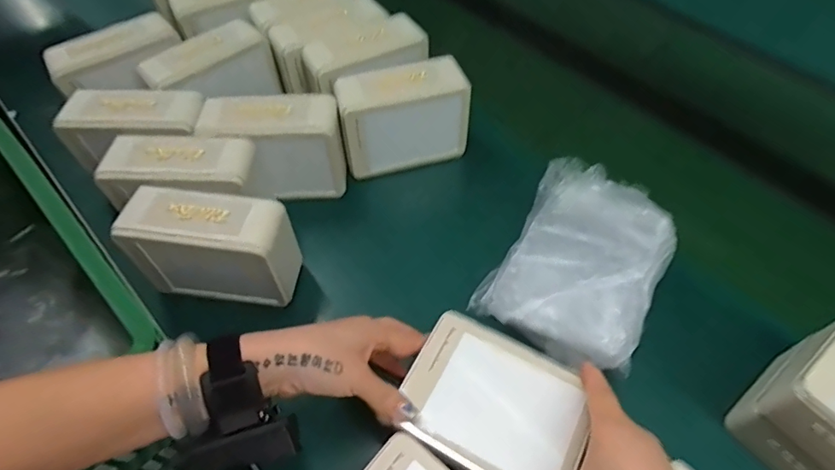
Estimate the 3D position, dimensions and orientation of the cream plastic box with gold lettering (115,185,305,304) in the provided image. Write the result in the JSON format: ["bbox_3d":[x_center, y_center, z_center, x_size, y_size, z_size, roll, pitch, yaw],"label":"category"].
[{"bbox_3d":[-0.188,0.013,0.460,0.139,0.099,0.065,9,56,6],"label":"cream plastic box with gold lettering"}]

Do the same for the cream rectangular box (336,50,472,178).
[{"bbox_3d":[-0.017,-0.130,0.559,0.141,0.102,0.062,-15,56,-10],"label":"cream rectangular box"}]

